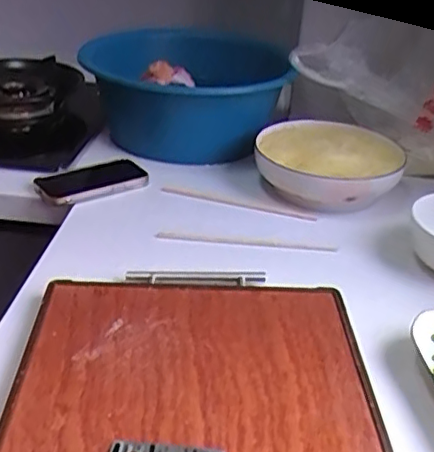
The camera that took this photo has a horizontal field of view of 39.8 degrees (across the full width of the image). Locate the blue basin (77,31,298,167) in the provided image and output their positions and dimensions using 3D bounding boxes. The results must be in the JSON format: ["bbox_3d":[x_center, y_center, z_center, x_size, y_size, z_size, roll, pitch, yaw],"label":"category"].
[{"bbox_3d":[-0.039,-0.223,0.994,0.300,0.139,0.300,2,32,-1],"label":"blue basin"}]

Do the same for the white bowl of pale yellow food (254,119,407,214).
[{"bbox_3d":[0.151,-0.084,0.839,0.194,0.065,0.167,15,32,17],"label":"white bowl of pale yellow food"}]

